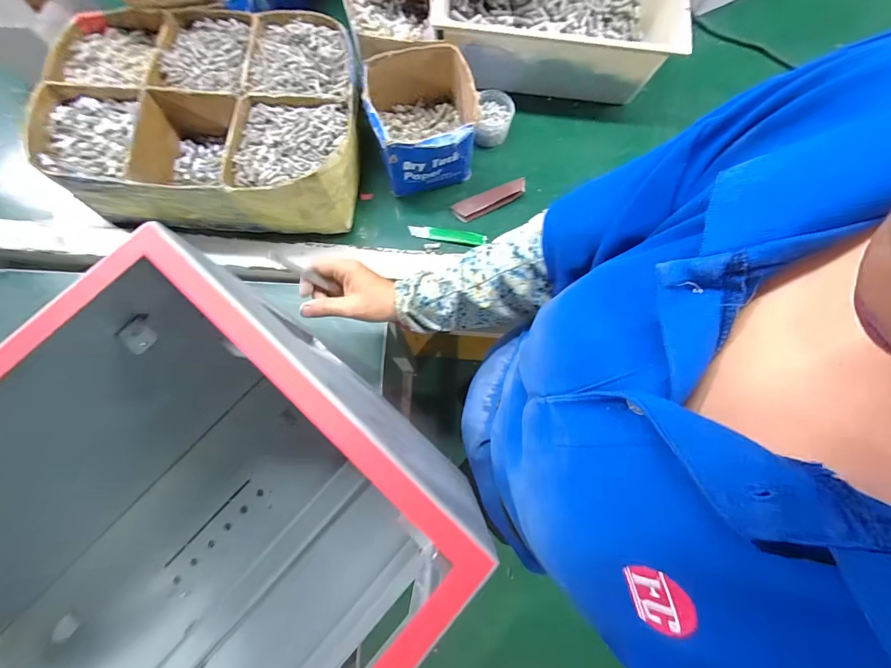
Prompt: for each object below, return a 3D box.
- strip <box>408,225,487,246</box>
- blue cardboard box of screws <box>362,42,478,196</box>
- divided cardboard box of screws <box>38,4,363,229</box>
[{"bbox_3d":[0.003,-0.150,0.584,0.115,0.004,0.021,9,78,2],"label":"strip"},{"bbox_3d":[-0.033,-0.302,0.557,0.140,0.118,0.144,-17,78,-3],"label":"blue cardboard box of screws"},{"bbox_3d":[-0.320,-0.299,0.553,0.401,0.120,0.281,1,78,0],"label":"divided cardboard box of screws"}]

